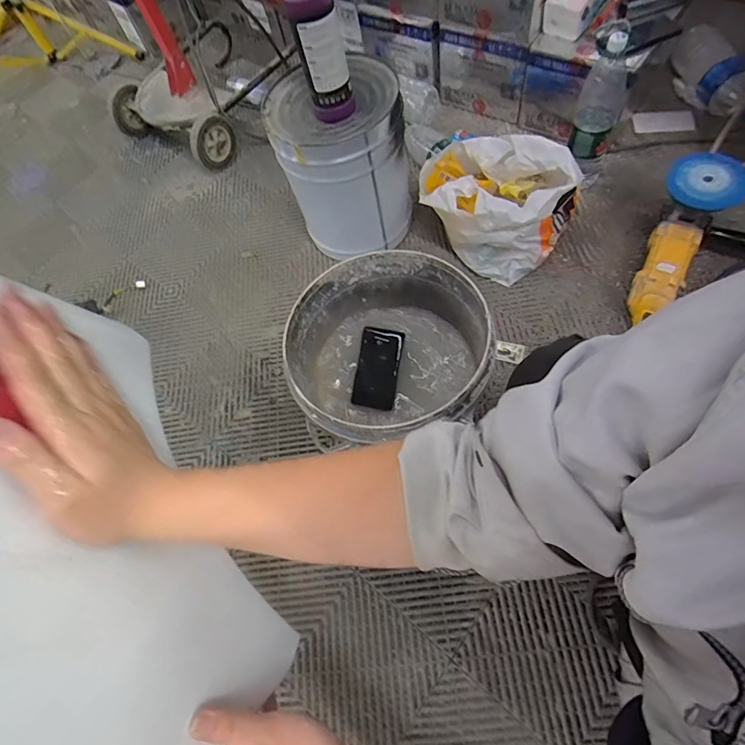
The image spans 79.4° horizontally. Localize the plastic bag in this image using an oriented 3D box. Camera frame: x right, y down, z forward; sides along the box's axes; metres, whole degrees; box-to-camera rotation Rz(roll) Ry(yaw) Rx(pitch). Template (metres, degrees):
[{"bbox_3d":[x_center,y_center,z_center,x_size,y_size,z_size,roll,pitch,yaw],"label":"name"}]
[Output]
[{"bbox_3d":[0.262,-0.373,0.987,0.322,0.243,0.201,15,67,16],"label":"plastic bag"}]

